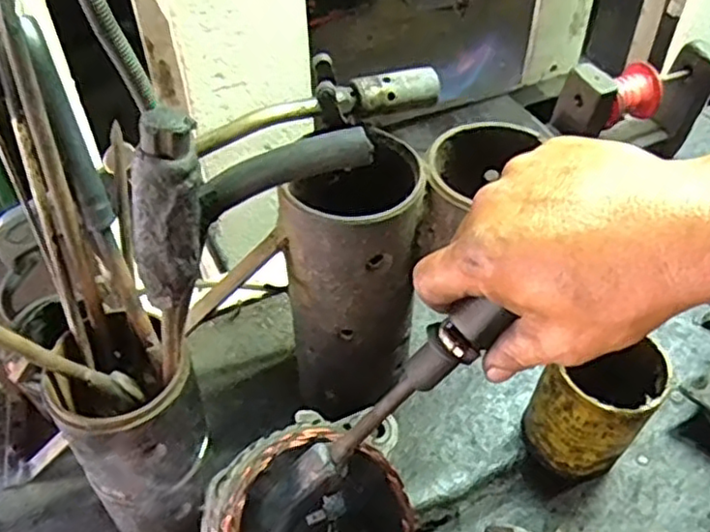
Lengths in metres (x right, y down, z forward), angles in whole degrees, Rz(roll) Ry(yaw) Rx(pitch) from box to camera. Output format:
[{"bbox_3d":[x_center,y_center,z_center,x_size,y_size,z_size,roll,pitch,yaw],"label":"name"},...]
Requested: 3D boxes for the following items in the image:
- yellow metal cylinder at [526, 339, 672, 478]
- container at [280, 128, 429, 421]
[{"bbox_3d":[0.172,0.101,0.494,0.074,0.114,0.071,33,56,28],"label":"yellow metal cylinder"},{"bbox_3d":[-0.001,0.016,0.480,0.085,0.210,0.093,1,47,2],"label":"container"}]

